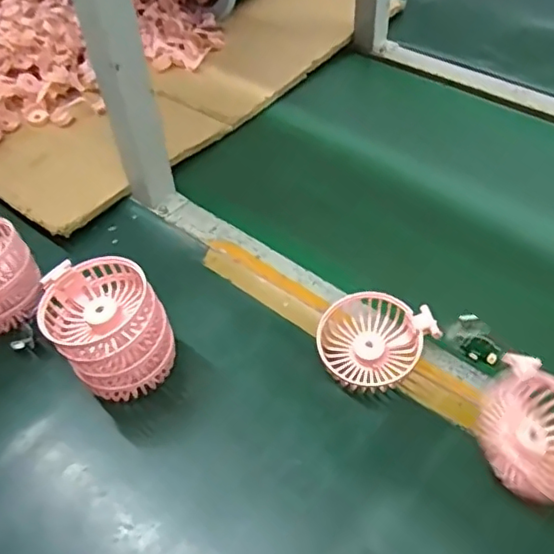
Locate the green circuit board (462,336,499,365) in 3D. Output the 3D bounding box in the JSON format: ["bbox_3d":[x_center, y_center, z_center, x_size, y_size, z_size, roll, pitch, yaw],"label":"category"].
[{"bbox_3d":[0.184,0.066,0.532,0.032,0.016,0.014,23,55,22],"label":"green circuit board"}]

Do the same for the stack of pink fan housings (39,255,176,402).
[{"bbox_3d":[-0.147,0.047,0.524,0.097,0.095,0.098,-18,51,-11],"label":"stack of pink fan housings"}]

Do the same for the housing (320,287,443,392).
[{"bbox_3d":[0.086,0.059,0.529,0.094,0.040,0.082,19,54,19],"label":"housing"}]

